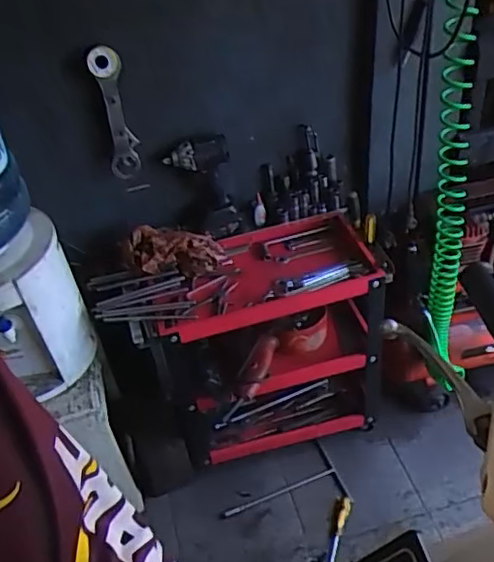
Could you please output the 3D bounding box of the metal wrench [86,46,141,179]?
[{"bbox_3d":[-0.268,-0.337,1.224,0.067,0.274,0.031,-19,43,-12],"label":"metal wrench"}]

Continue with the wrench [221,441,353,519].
[{"bbox_3d":[0.082,0.532,1.516,0.310,0.016,0.187,-18,42,-12],"label":"wrench"}]

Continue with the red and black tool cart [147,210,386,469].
[{"bbox_3d":[0.035,0.168,1.485,0.544,0.494,0.290,-18,42,-11],"label":"red and black tool cart"}]

